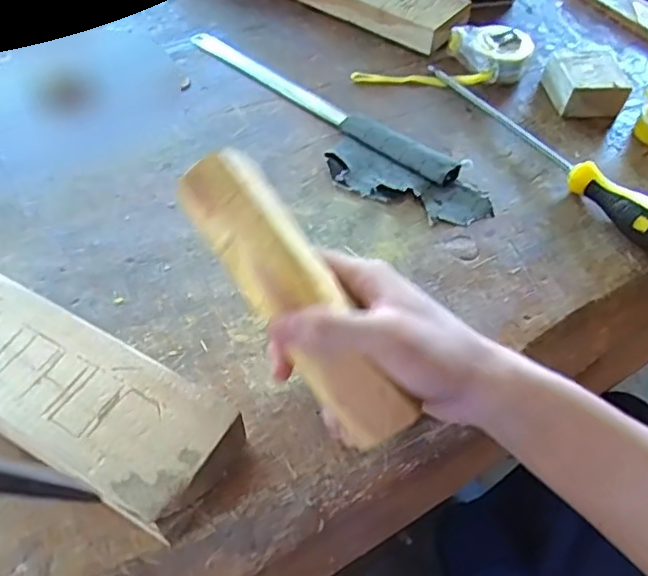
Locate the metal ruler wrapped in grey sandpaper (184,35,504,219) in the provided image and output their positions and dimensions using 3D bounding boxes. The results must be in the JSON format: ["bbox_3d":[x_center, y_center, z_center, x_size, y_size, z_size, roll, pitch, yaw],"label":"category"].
[{"bbox_3d":[-0.009,-0.149,0.526,0.336,0.017,0.072,38,60,21],"label":"metal ruler wrapped in grey sandpaper"}]

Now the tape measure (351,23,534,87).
[{"bbox_3d":[0.116,-0.228,0.581,0.167,0.033,0.066,3,53,-2],"label":"tape measure"}]

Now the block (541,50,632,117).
[{"bbox_3d":[0.249,-0.196,0.574,0.062,0.037,0.066,-4,54,-7],"label":"block"}]

